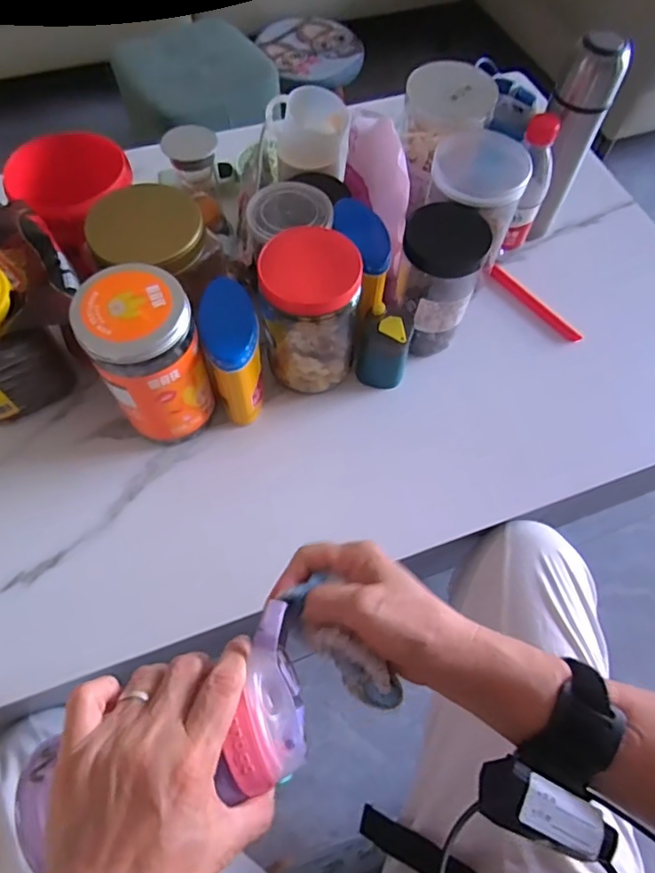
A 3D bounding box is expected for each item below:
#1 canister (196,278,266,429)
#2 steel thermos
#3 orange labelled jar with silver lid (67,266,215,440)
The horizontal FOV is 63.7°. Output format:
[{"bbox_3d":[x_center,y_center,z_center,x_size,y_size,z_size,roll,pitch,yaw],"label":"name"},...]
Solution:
[{"bbox_3d":[-0.094,-0.080,0.538,0.055,0.135,0.084,-12,64,-8],"label":"canister"},{"bbox_3d":[0.276,-0.345,0.630,0.062,0.223,0.058,-33,69,-17],"label":"steel thermos"},{"bbox_3d":[-0.168,-0.068,0.510,0.091,0.169,0.091,1,63,-2],"label":"orange labelled jar with silver lid"}]

